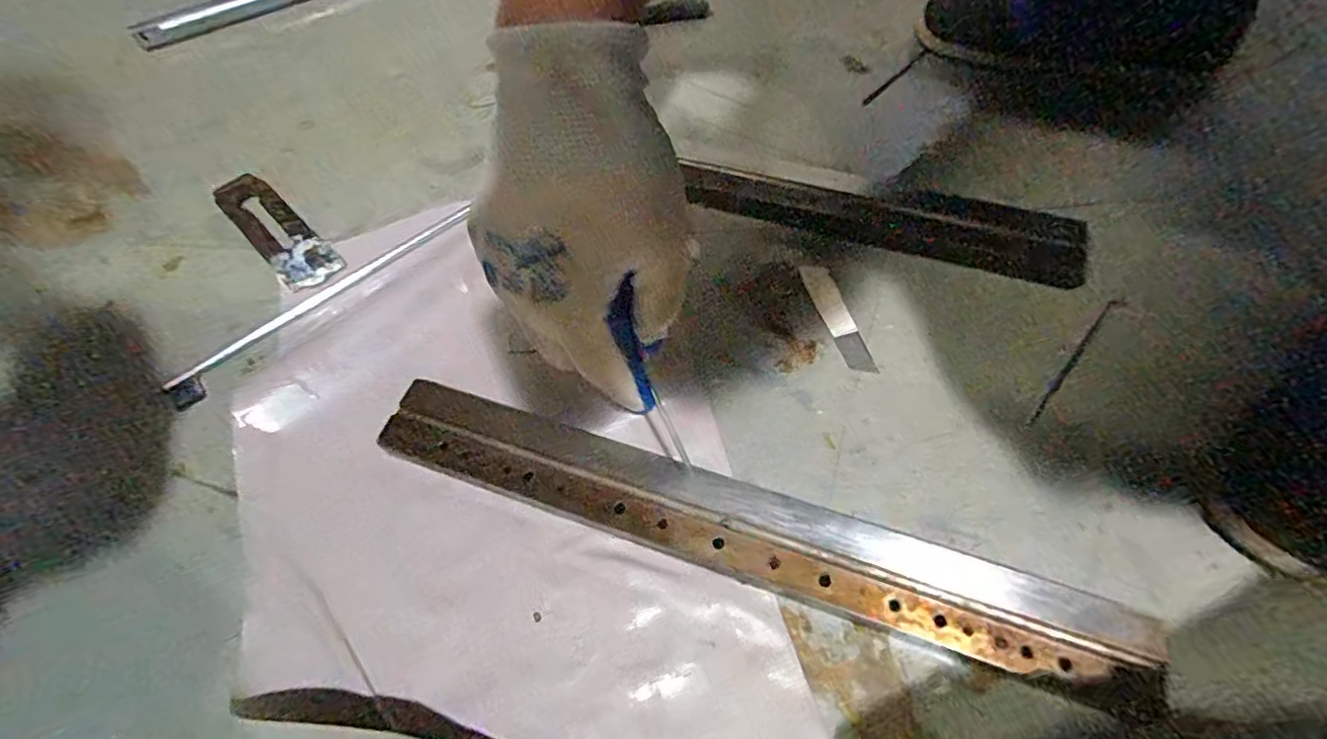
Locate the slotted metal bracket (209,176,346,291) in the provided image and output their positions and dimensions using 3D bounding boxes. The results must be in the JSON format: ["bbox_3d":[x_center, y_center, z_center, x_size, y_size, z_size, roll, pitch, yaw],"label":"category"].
[{"bbox_3d":[-0.326,-0.119,0.499,0.046,0.010,0.153,-41,65,-19],"label":"slotted metal bracket"}]

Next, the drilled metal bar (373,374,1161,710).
[{"bbox_3d":[0.037,0.092,0.347,0.440,0.023,0.055,17,63,12],"label":"drilled metal bar"}]

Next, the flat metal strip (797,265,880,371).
[{"bbox_3d":[0.125,-0.037,0.429,0.021,0.004,0.091,-18,67,-4],"label":"flat metal strip"}]

